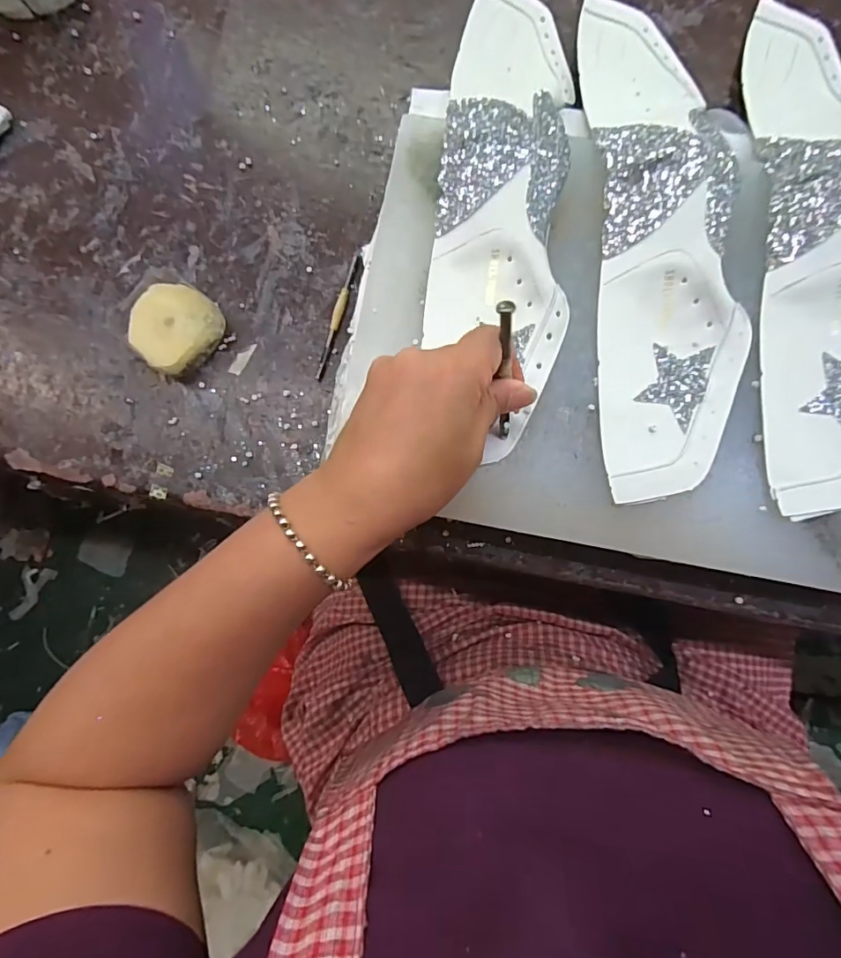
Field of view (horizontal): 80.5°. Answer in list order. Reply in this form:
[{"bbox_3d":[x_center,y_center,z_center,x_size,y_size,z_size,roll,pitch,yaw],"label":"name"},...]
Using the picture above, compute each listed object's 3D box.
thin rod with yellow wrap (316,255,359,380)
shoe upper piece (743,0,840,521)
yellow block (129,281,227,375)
[{"bbox_3d":[-0.063,-0.122,0.375,0.008,0.004,0.098,16,84,4],"label":"thin rod with yellow wrap"},{"bbox_3d":[0.268,-0.169,0.333,0.087,0.071,0.387,6,84,3],"label":"shoe upper piece"},{"bbox_3d":[-0.181,-0.112,0.370,0.056,0.024,0.062,42,87,6],"label":"yellow block"}]

